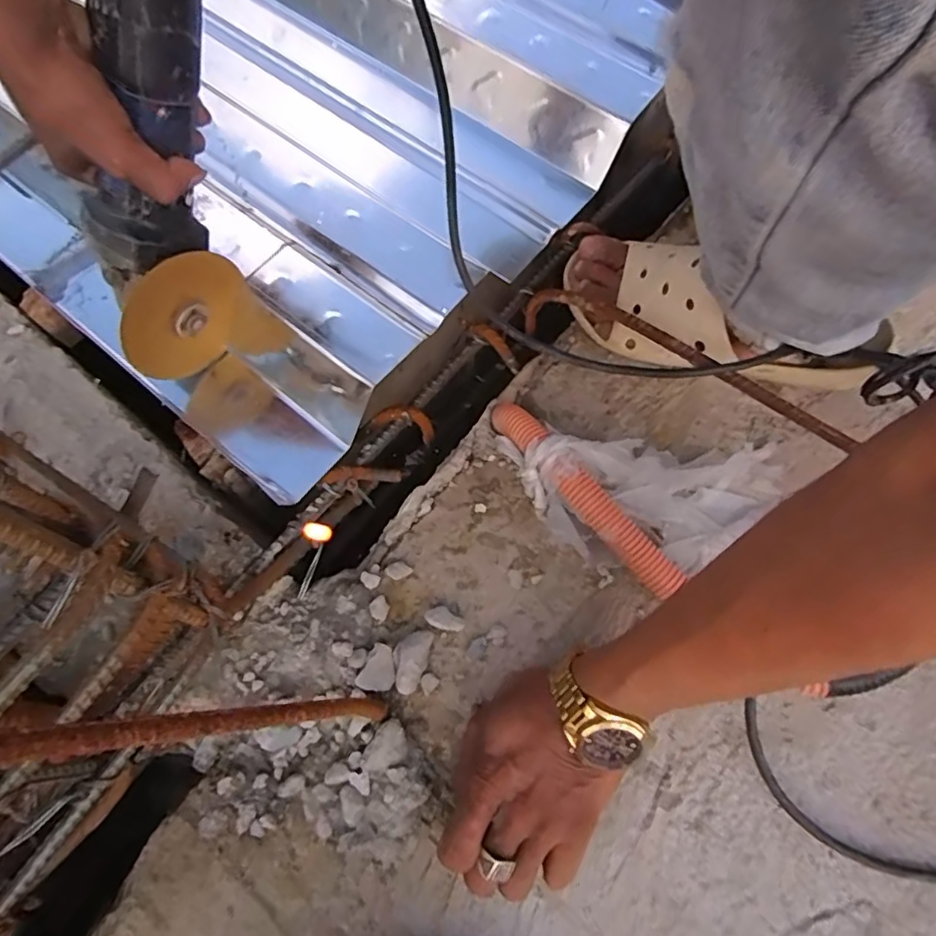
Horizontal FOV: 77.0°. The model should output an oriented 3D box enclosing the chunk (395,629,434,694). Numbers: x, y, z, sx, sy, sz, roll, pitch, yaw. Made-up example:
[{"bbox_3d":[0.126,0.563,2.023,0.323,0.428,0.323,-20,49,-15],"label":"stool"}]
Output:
[{"bbox_3d":[-0.040,0.130,0.401,0.022,0.018,0.043,15,54,6],"label":"chunk"}]

